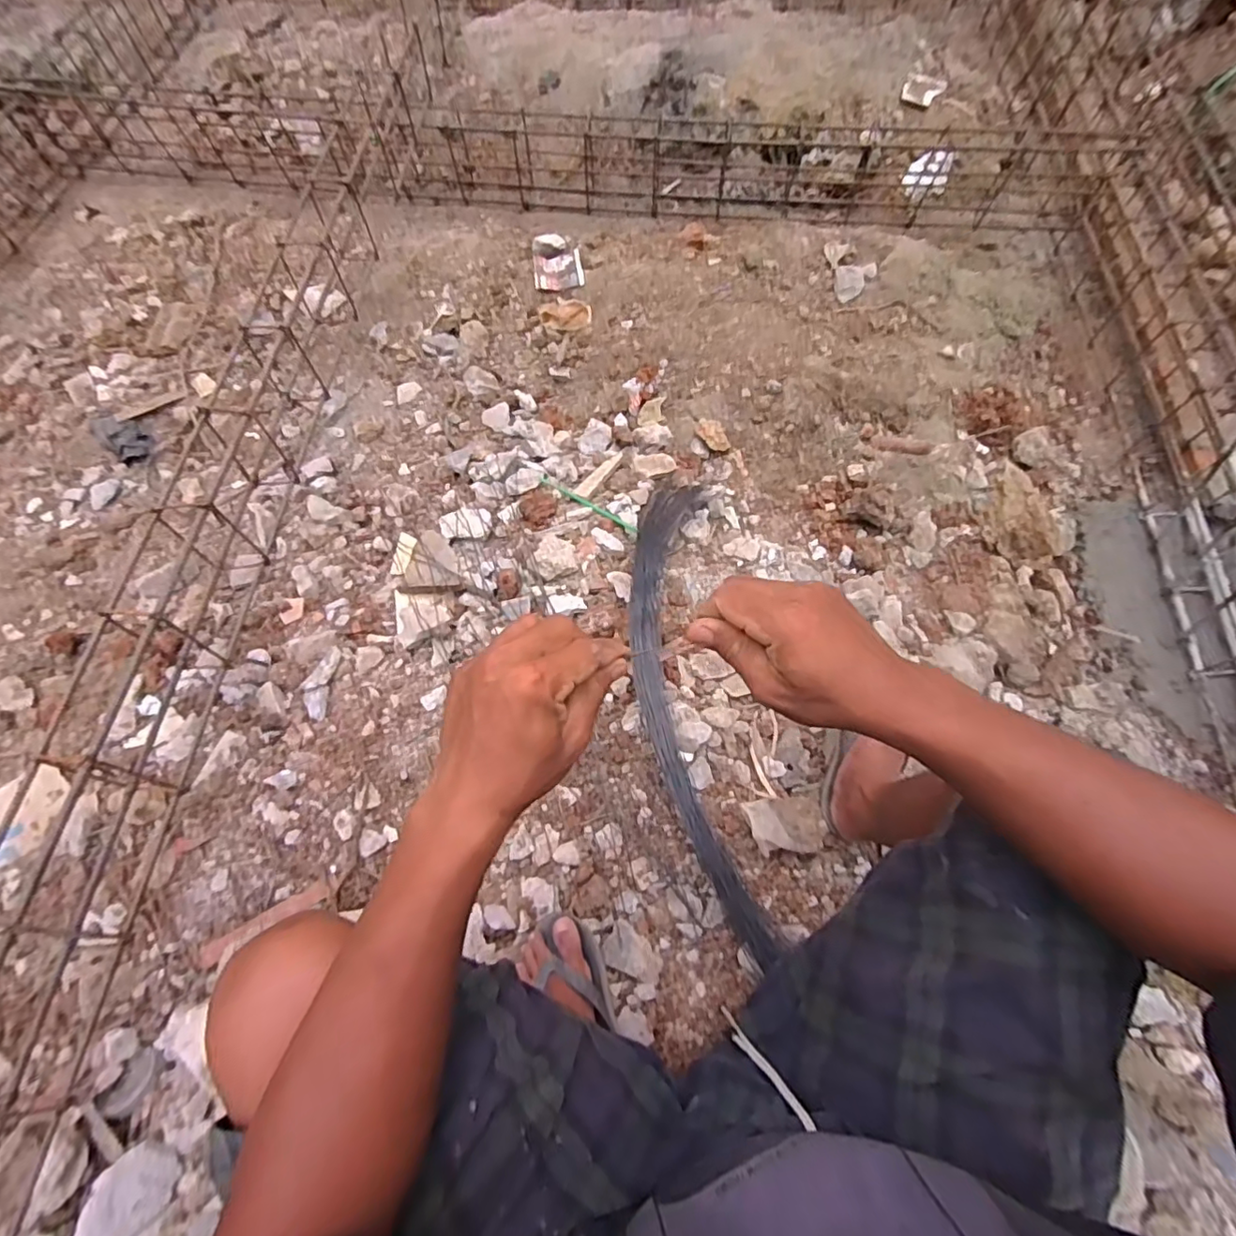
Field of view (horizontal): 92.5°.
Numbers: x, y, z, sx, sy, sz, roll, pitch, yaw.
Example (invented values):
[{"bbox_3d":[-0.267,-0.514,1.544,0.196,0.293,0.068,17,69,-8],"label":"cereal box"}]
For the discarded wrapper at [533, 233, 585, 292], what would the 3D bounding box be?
[{"bbox_3d":[-0.134,-0.792,1.308,0.107,0.022,0.146,-6,70,-1],"label":"discarded wrapper"}]

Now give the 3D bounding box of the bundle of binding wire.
[{"bbox_3d":[0.099,0.082,0.852,0.149,0.095,0.728,-7,62,-1],"label":"bundle of binding wire"}]

